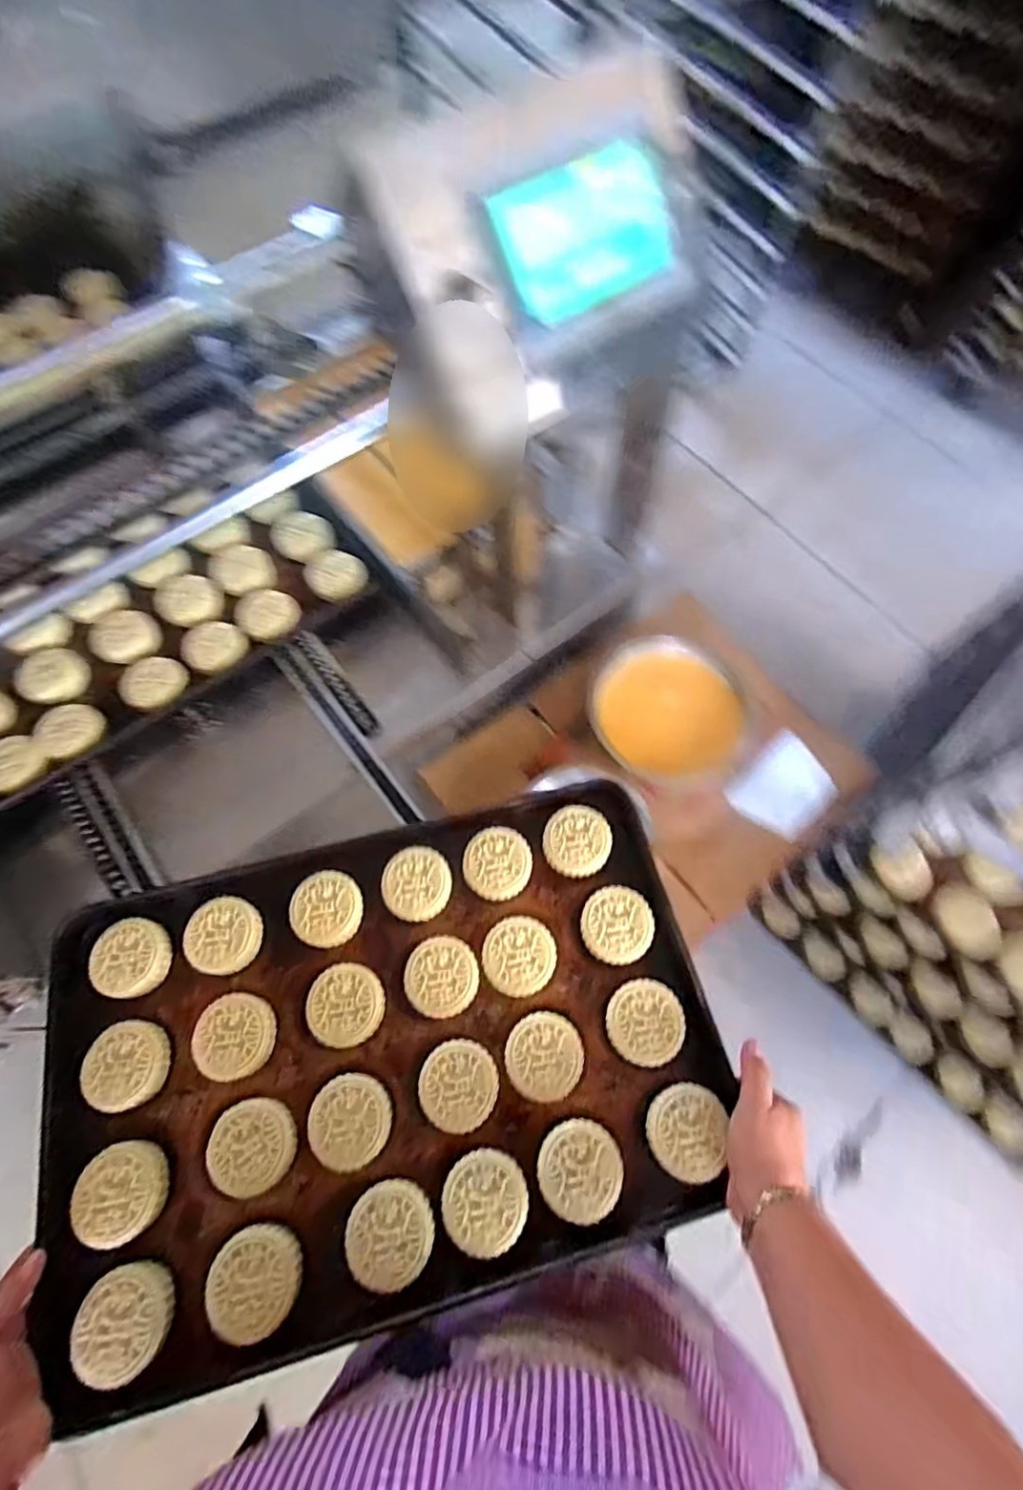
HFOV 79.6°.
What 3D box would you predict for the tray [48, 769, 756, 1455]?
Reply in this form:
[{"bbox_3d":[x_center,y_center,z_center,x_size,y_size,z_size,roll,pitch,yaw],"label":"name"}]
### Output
[{"bbox_3d":[-0.112,0.278,0.574,0.580,0.048,0.392,-13,69,-6],"label":"tray"}]

